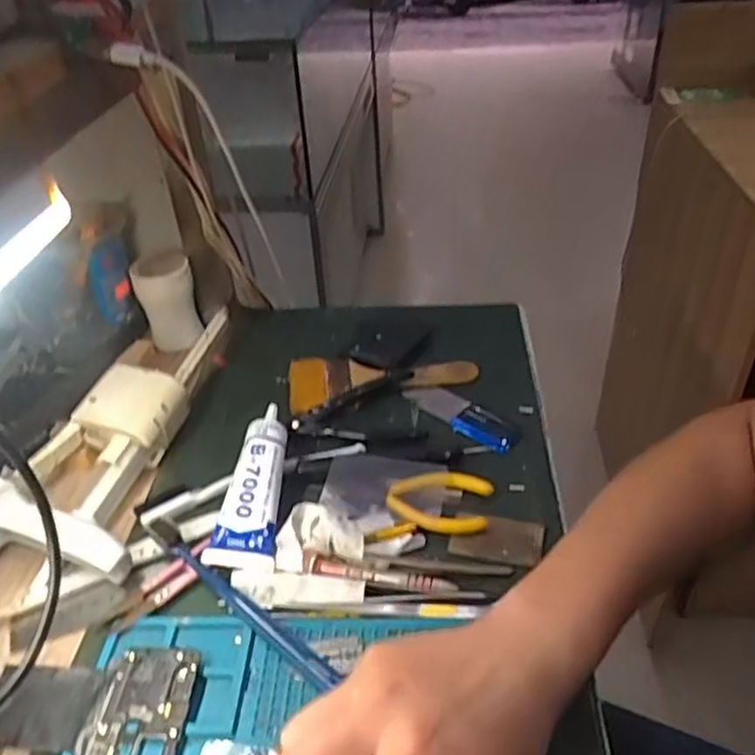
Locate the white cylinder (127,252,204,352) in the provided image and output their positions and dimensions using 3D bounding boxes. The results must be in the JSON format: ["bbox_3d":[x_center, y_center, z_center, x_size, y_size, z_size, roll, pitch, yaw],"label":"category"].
[{"bbox_3d":[-0.202,-0.074,0.644,0.051,0.084,0.048,-18,40,-19],"label":"white cylinder"}]

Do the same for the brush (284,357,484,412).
[{"bbox_3d":[0.004,0.007,0.580,0.162,0.013,0.066,0,38,4],"label":"brush"}]

